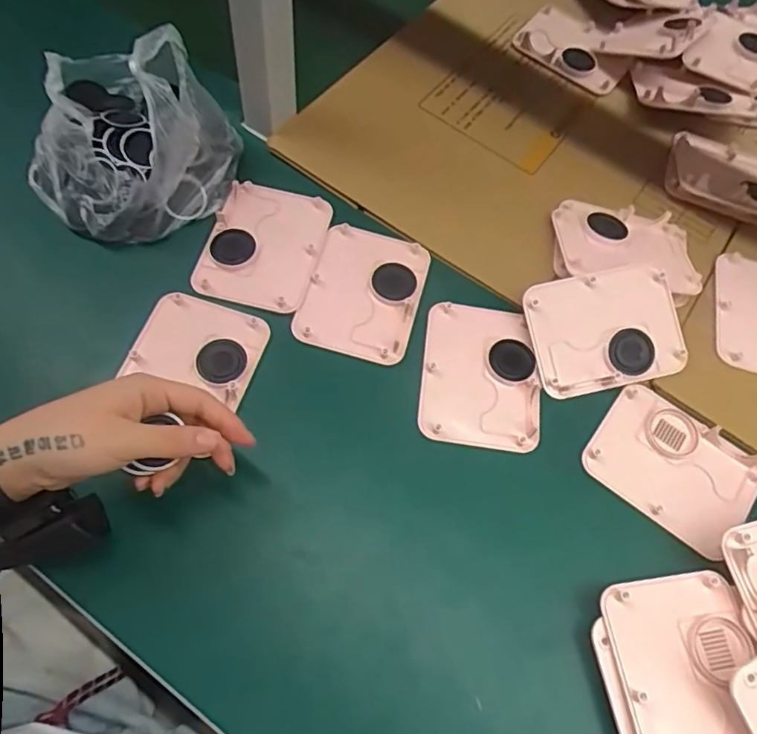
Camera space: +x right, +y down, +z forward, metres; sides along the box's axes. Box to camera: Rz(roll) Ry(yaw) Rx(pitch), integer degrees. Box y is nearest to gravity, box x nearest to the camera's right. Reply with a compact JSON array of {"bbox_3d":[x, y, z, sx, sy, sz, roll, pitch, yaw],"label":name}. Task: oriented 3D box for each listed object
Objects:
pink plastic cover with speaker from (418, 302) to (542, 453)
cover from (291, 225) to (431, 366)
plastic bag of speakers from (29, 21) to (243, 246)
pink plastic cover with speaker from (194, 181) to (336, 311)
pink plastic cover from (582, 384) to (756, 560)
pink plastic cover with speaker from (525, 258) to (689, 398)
[{"bbox_3d":[0.085,0.005,0.491,0.094,0.009,0.122,9,63,-2],"label":"pink plastic cover with speaker"},{"bbox_3d":[-0.012,-0.067,0.515,0.095,0.010,0.122,17,63,3],"label":"cover"},{"bbox_3d":[-0.232,-0.224,0.516,0.166,0.120,0.203,-30,70,-19],"label":"plastic bag of speakers"},{"bbox_3d":[-0.101,-0.107,0.526,0.095,0.012,0.125,15,63,2],"label":"pink plastic cover with speaker"},{"bbox_3d":[0.232,0.080,0.470,0.124,0.010,0.092,37,66,12],"label":"pink plastic cover"},{"bbox_3d":[0.190,-0.031,0.496,0.125,0.009,0.097,-12,85,-4],"label":"pink plastic cover with speaker"}]

